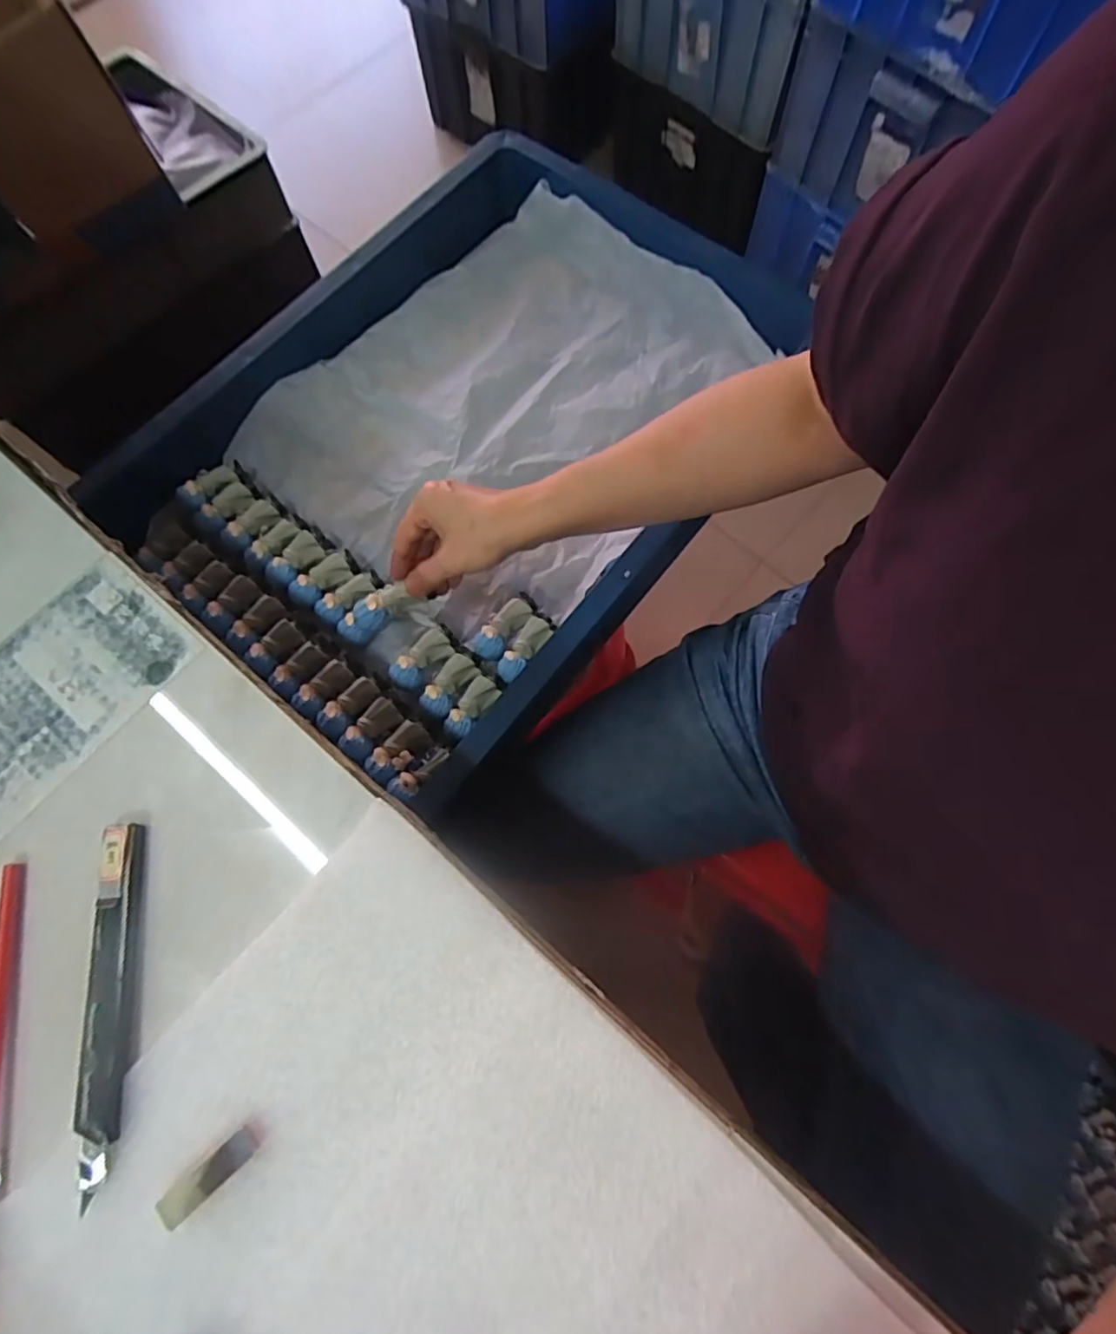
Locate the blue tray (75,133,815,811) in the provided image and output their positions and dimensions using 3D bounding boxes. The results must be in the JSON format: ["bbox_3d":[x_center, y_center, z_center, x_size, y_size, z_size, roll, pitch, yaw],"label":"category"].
[{"bbox_3d":[-0.071,-0.228,0.563,0.428,0.085,0.571,34,76,11],"label":"blue tray"}]

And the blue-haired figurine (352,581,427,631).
[{"bbox_3d":[-0.129,-0.045,0.473,0.051,0.022,0.023,-24,74,-6],"label":"blue-haired figurine"}]

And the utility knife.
[{"bbox_3d":[-0.187,0.137,0.260,0.015,0.011,0.136,-8,73,-2],"label":"utility knife"}]

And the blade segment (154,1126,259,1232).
[{"bbox_3d":[-0.134,0.194,0.237,0.038,0.005,0.012,-40,76,-10],"label":"blade segment"}]

